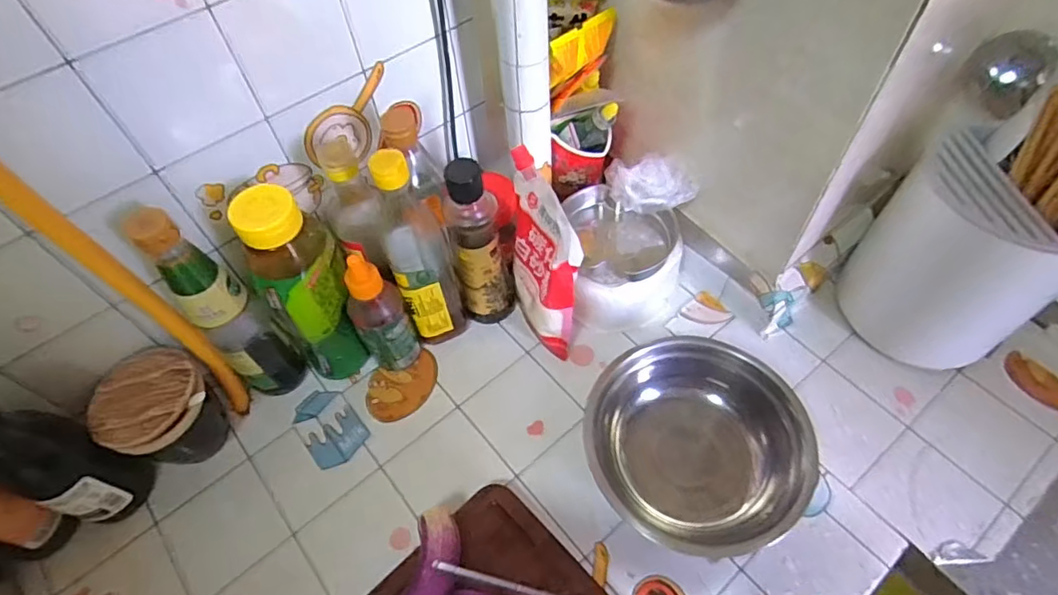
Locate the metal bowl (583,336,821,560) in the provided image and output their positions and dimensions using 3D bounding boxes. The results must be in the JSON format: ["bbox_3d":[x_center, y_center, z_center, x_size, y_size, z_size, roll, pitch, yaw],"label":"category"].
[{"bbox_3d":[0.159,0.137,0.550,0.201,0.067,0.192,-1,56,2],"label":"metal bowl"}]

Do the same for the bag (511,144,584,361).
[{"bbox_3d":[0.014,-0.032,0.587,0.051,0.210,0.117,-11,56,-4],"label":"bag"}]

